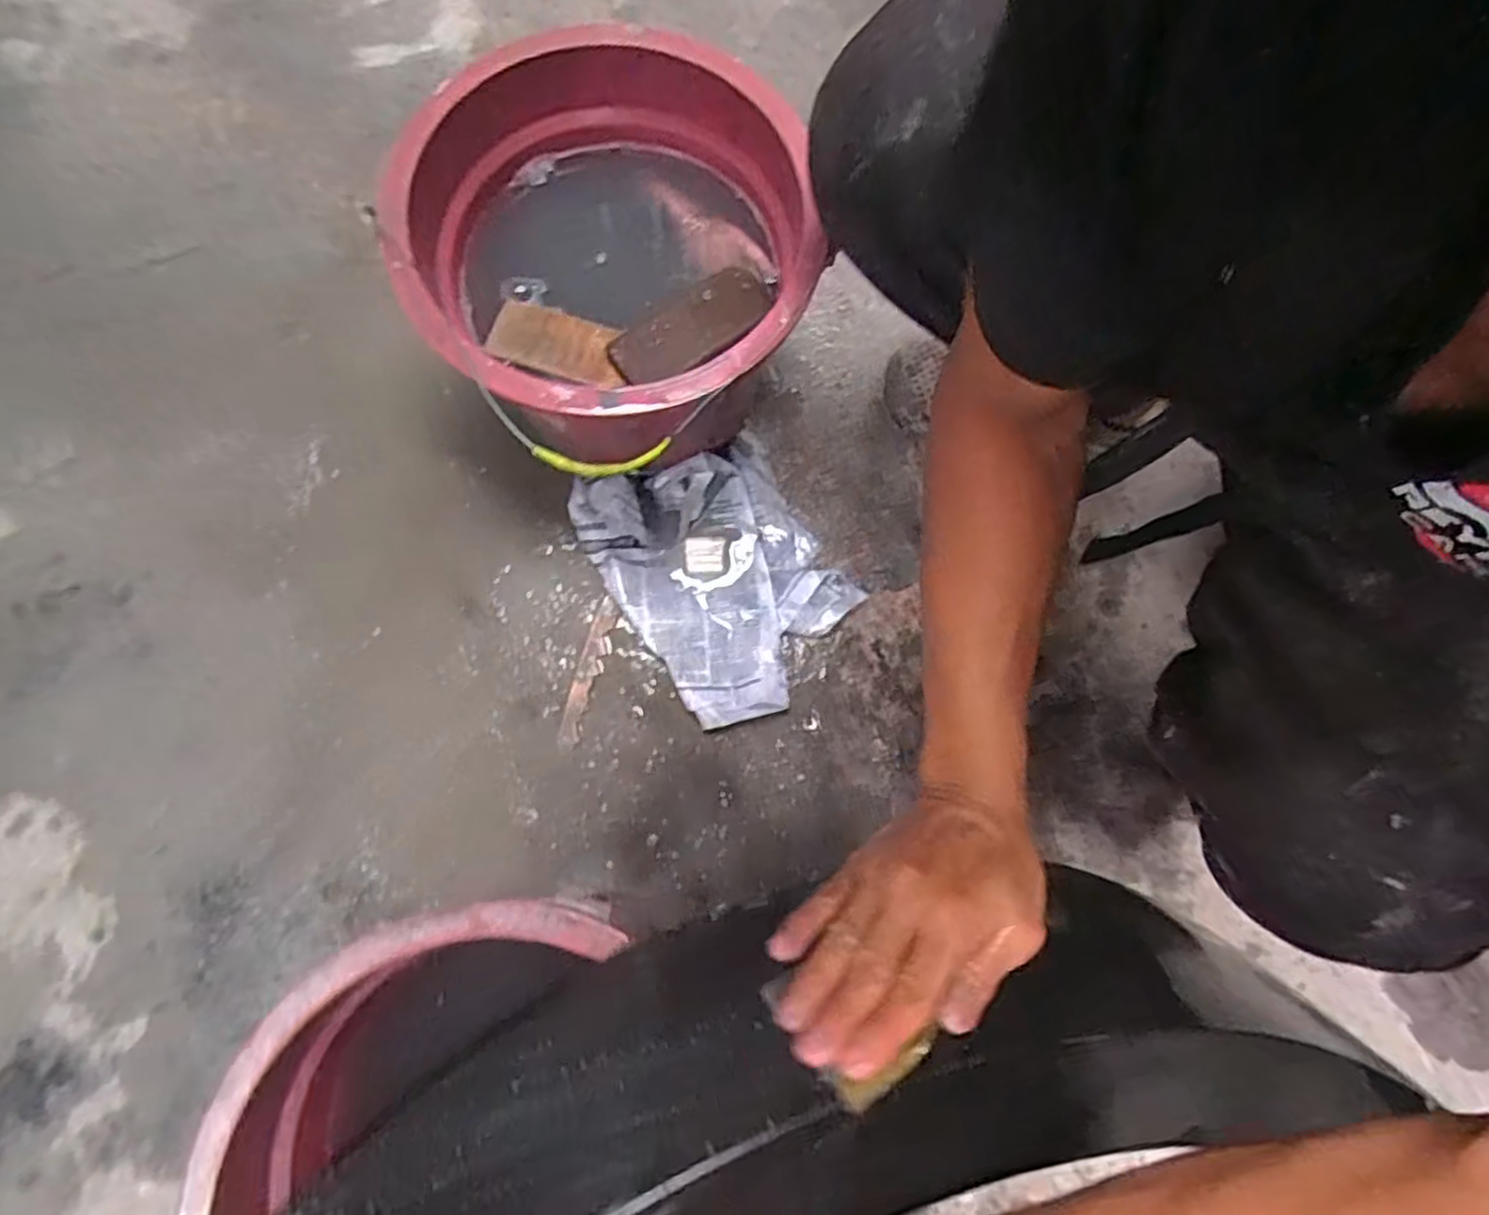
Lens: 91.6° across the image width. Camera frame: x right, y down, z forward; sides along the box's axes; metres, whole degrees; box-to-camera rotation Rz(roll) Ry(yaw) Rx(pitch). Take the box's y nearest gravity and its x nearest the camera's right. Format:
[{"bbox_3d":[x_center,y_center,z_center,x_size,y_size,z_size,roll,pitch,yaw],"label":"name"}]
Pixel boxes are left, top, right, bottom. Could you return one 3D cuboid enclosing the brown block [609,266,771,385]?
[{"bbox_3d":[-0.036,-0.201,0.516,0.122,0.011,0.053,-38,84,-8],"label":"brown block"}]

